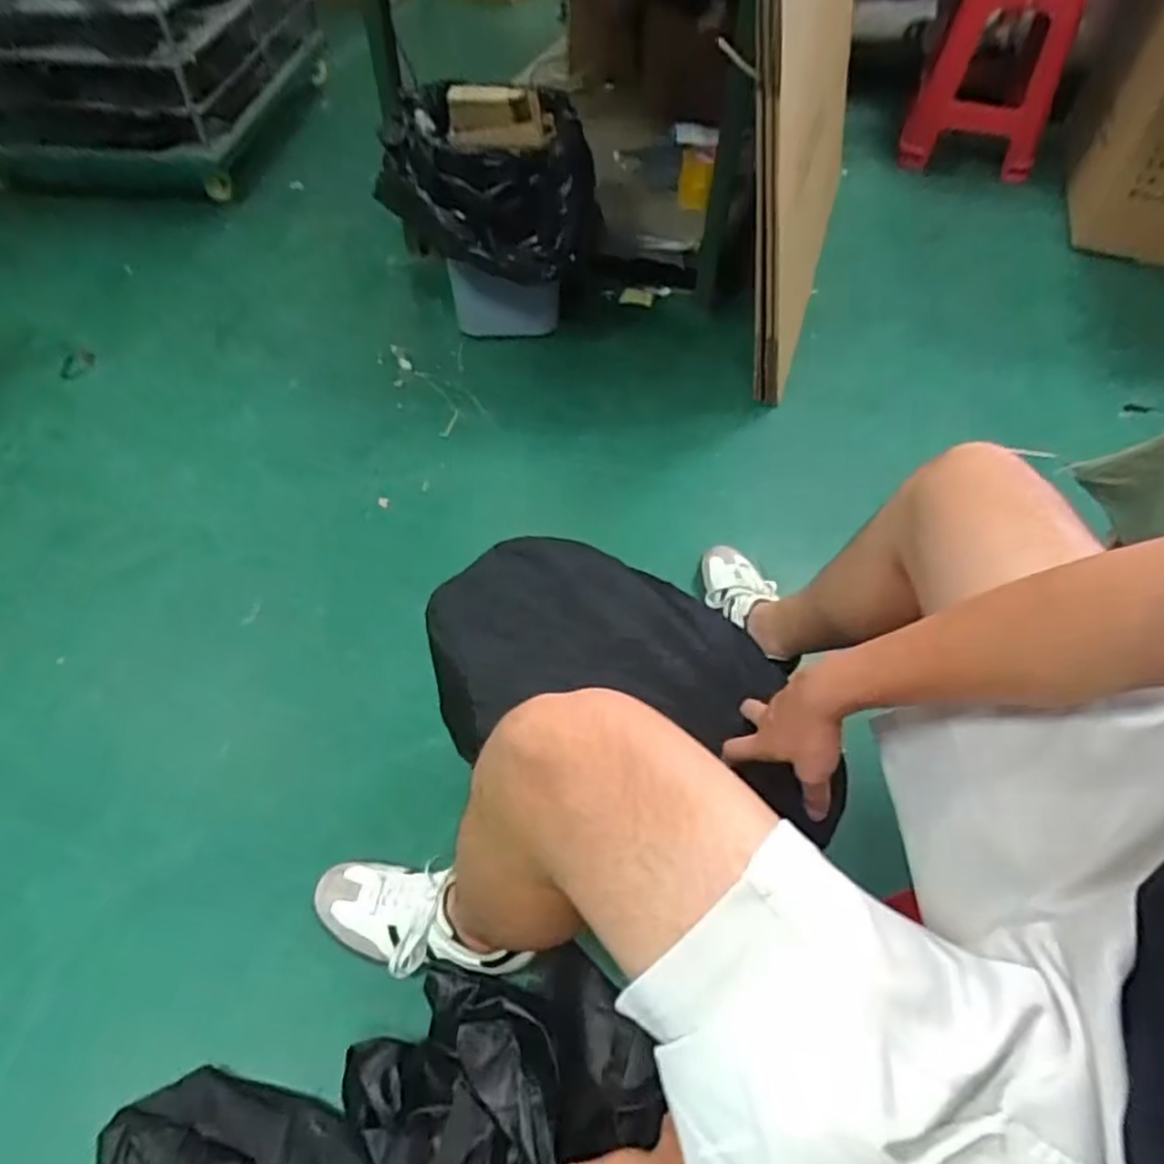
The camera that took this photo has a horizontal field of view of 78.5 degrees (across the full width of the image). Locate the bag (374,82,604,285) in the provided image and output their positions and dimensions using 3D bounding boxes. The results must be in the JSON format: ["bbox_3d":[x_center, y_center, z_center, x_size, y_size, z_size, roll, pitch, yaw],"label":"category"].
[{"bbox_3d":[-0.174,-0.741,1.380,0.408,0.310,0.265,1,52,-2],"label":"bag"}]

